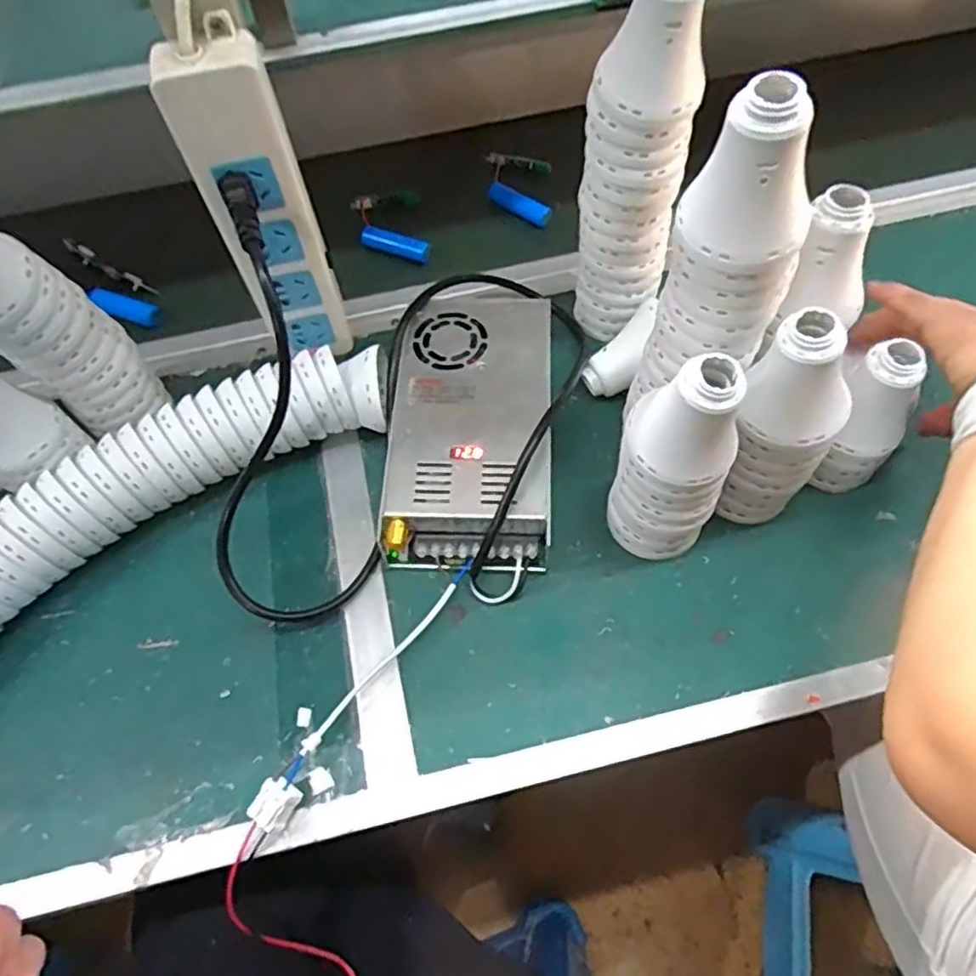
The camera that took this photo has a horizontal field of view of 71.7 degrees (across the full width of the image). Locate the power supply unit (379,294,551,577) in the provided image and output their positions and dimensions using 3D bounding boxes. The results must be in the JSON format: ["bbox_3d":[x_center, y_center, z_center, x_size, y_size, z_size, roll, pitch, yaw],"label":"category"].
[{"bbox_3d":[-0.010,-0.050,0.515,0.116,0.056,0.233,2,62,4],"label":"power supply unit"}]

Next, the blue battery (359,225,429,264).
[{"bbox_3d":[-0.086,-0.228,0.637,0.064,0.021,0.021,8,59,-23],"label":"blue battery"}]

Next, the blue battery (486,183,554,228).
[{"bbox_3d":[0.031,-0.278,0.662,0.065,0.016,0.021,23,63,-11],"label":"blue battery"}]

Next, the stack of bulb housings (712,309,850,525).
[{"bbox_3d":[0.182,-0.033,0.427,0.052,0.171,0.053,-29,64,-12],"label":"stack of bulb housings"}]

